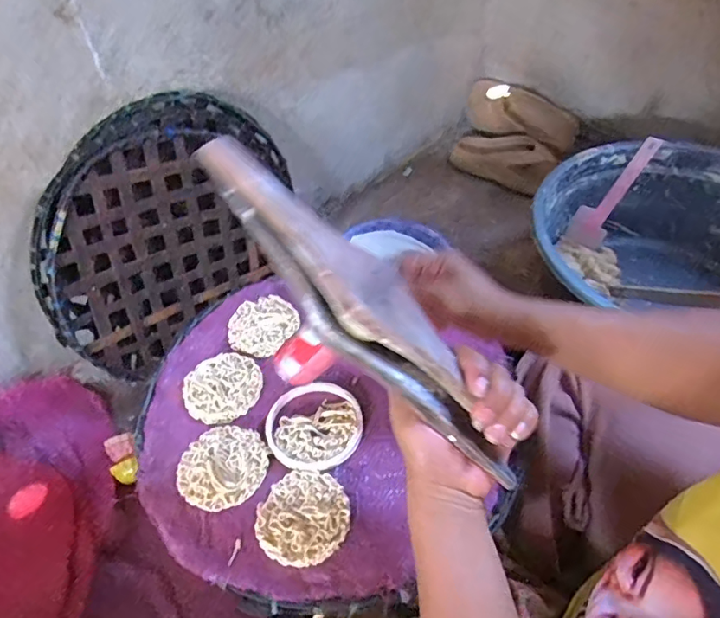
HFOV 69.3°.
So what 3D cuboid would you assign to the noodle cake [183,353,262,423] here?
[{"bbox_3d":[-0.136,0.078,0.520,0.074,0.011,0.070,-2,49,2],"label":"noodle cake"}]

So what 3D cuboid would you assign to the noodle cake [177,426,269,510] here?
[{"bbox_3d":[-0.123,0.138,0.465,0.076,0.011,0.074,-2,49,2],"label":"noodle cake"}]

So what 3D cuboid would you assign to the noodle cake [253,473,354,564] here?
[{"bbox_3d":[-0.047,0.172,0.434,0.076,0.011,0.074,-2,49,2],"label":"noodle cake"}]

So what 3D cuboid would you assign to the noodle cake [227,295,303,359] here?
[{"bbox_3d":[-0.109,0.017,0.569,0.074,0.013,0.072,-2,49,2],"label":"noodle cake"}]

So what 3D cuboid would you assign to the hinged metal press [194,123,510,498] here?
[{"bbox_3d":[0.004,0.002,0.332,0.275,0.038,0.066,47,61,-4],"label":"hinged metal press"}]

